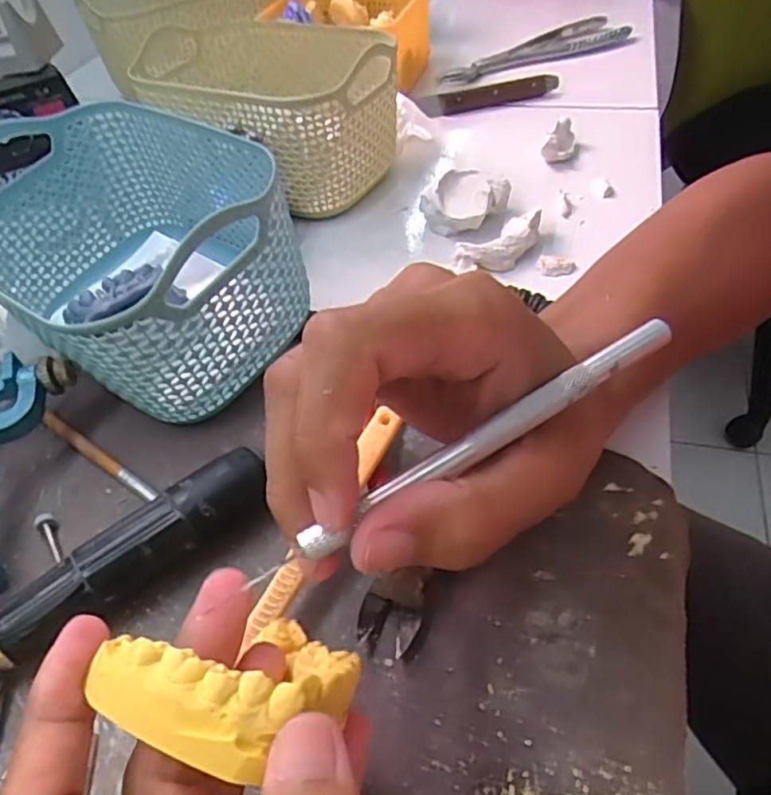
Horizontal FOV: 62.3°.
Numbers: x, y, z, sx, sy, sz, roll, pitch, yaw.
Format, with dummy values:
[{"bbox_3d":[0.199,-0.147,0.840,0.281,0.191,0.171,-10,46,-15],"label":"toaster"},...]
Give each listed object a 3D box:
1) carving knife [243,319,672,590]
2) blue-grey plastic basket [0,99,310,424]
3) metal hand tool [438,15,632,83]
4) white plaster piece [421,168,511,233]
[{"bbox_3d":[0.024,0.011,0.163,0.123,0.006,0.007,-29,49,-14],"label":"carving knife"},{"bbox_3d":[-0.123,-0.067,0.317,0.173,0.097,0.116,27,55,29],"label":"blue-grey plastic basket"},{"bbox_3d":[0.140,-0.331,0.606,0.202,0.017,0.055,-21,47,-14],"label":"metal hand tool"},{"bbox_3d":[0.050,-0.123,0.403,0.040,0.033,0.049,27,54,28],"label":"white plaster piece"}]

